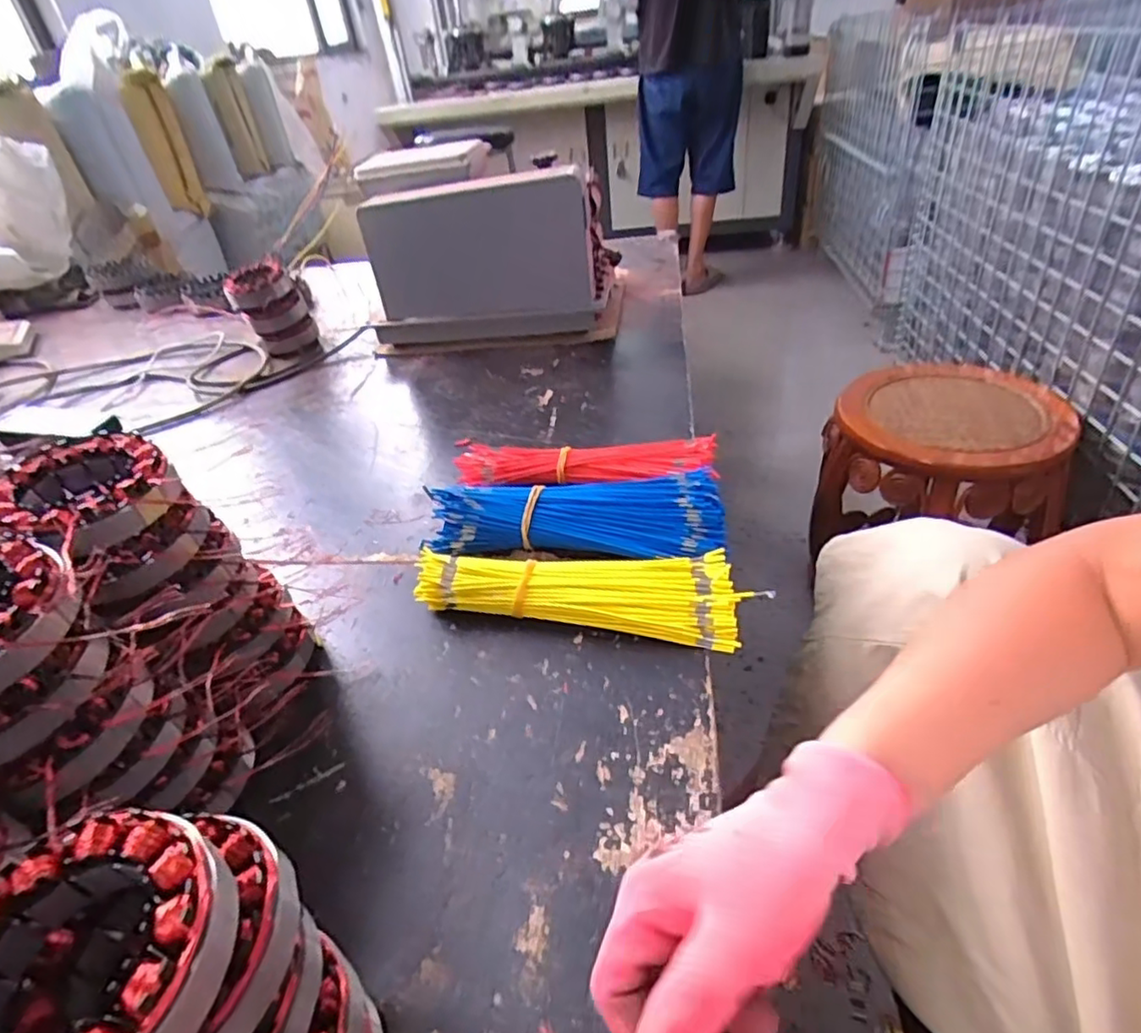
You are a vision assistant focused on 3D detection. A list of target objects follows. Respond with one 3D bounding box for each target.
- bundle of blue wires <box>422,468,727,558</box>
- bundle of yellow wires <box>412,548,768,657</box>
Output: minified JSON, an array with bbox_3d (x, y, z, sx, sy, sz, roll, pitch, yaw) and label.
[{"bbox_3d":[0.001,0.002,0.537,0.250,0.049,0.085,1,38,9],"label":"bundle of blue wires"},{"bbox_3d":[0.007,0.052,0.483,0.245,0.034,0.075,5,39,14],"label":"bundle of yellow wires"}]

